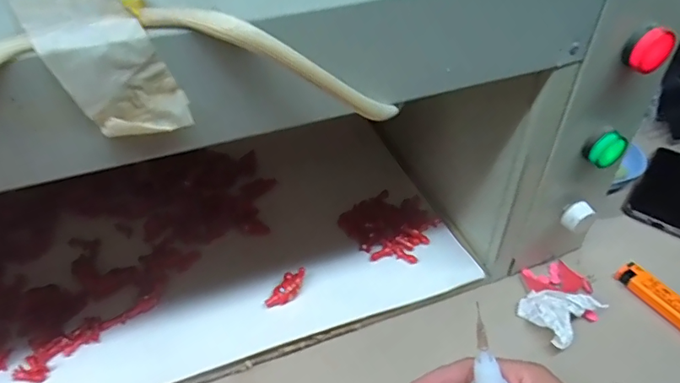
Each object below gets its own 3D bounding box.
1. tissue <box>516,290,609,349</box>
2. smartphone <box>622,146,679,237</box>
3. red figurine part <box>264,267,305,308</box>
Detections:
[{"bbox_3d":[0.184,0.102,0.406,0.054,0.026,0.049,-29,48,-26],"label":"tissue"},{"bbox_3d":[0.375,-0.009,0.527,0.068,0.012,0.152,29,51,30],"label":"smartphone"},{"bbox_3d":[-0.045,0.084,0.408,0.019,0.010,0.042,19,47,22],"label":"red figurine part"}]

